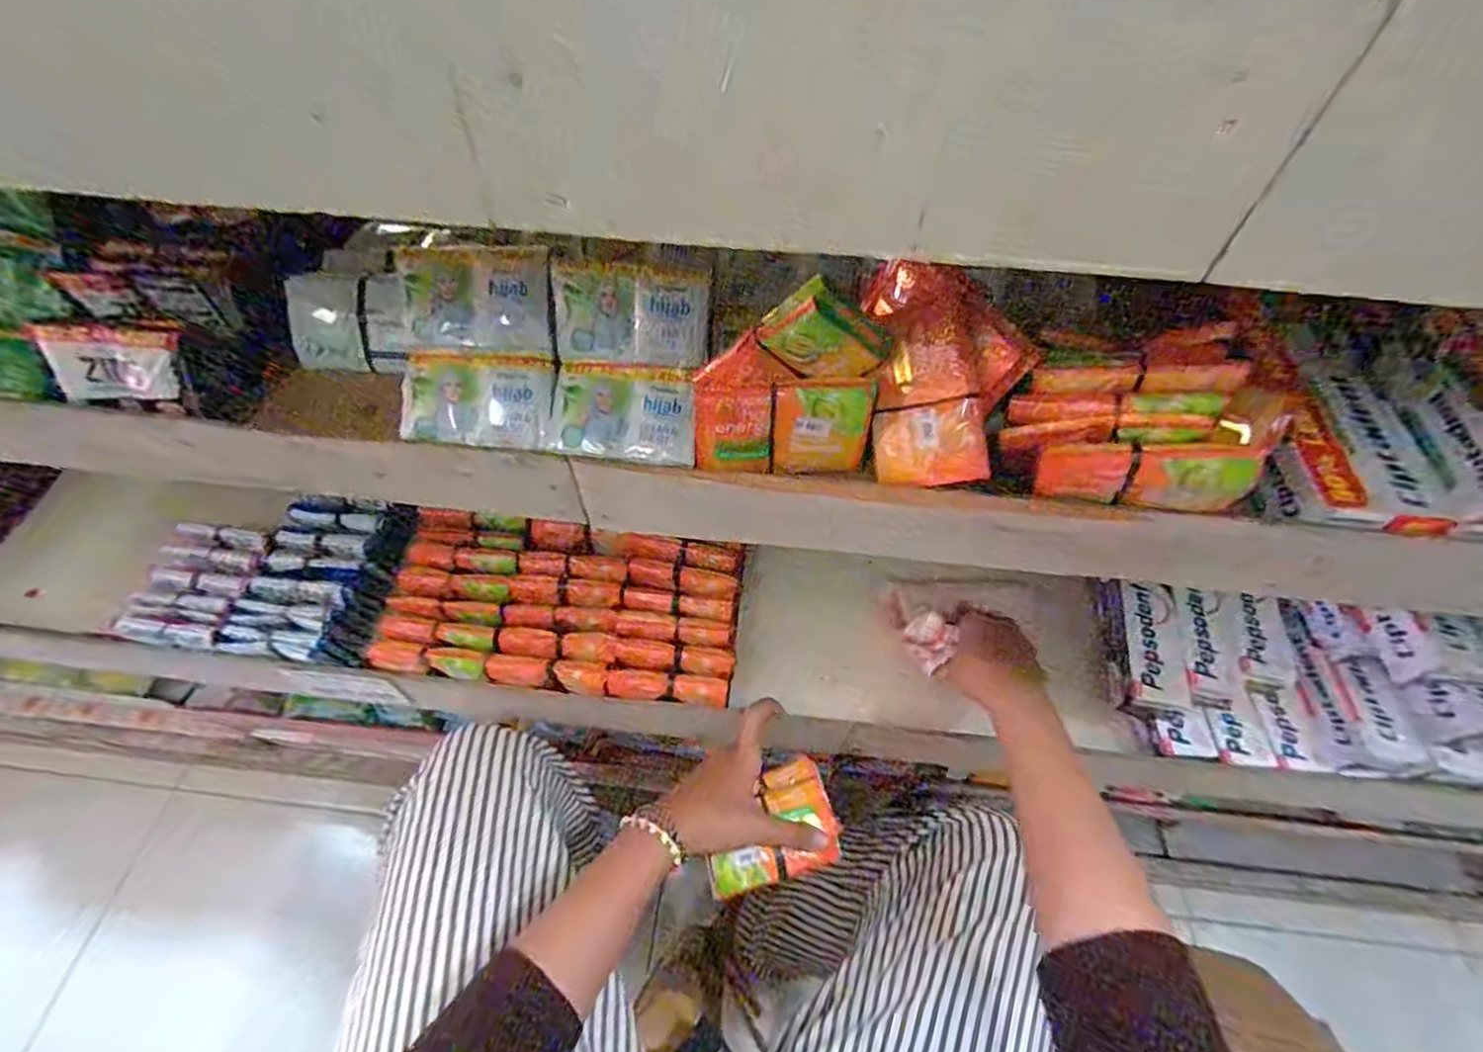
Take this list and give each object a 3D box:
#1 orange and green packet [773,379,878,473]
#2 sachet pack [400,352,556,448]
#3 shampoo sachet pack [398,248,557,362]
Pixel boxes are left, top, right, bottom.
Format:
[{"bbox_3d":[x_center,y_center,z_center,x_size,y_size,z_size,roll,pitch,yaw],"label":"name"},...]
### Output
[{"bbox_3d":[0.047,-0.057,0.362,0.055,0.059,0.013,0,40,2],"label":"orange and green packet"},{"bbox_3d":[-0.159,-0.075,0.381,0.088,0.018,0.052,2,93,-2],"label":"sachet pack"},{"bbox_3d":[-0.153,-0.129,0.366,0.085,0.057,0.006,2,17,-1],"label":"shampoo sachet pack"}]

